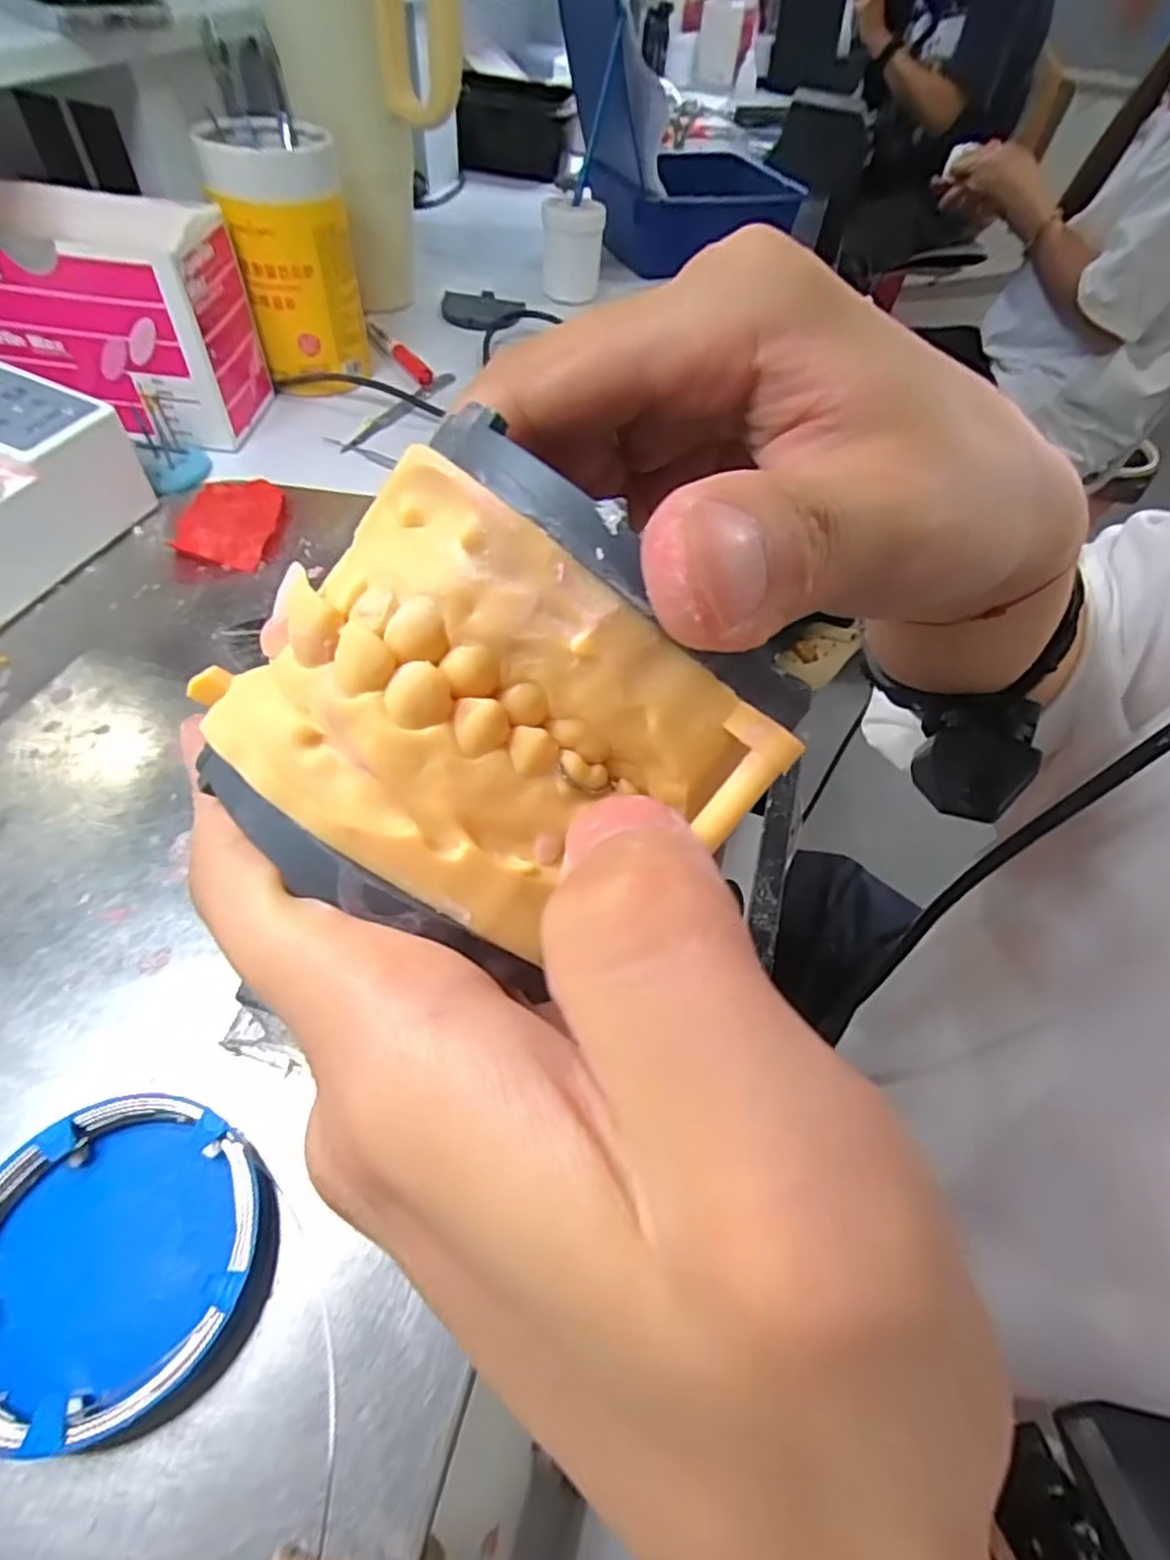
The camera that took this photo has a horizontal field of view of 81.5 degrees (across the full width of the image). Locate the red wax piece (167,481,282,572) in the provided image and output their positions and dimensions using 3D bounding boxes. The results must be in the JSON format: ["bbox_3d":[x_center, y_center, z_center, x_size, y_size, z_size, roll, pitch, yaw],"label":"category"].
[{"bbox_3d":[-0.204,-0.153,0.392,0.053,0.010,0.086,0,54,-5],"label":"red wax piece"}]

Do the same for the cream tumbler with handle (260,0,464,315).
[{"bbox_3d":[-0.148,-0.483,0.471,0.121,0.283,0.091,-3,54,-8],"label":"cream tumbler with handle"}]

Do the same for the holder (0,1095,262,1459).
[{"bbox_3d":[-0.133,0.131,0.186,0.073,0.015,0.076,2,53,-3],"label":"holder"}]

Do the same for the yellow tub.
[{"bbox_3d":[-0.195,-0.345,0.459,0.077,0.134,0.084,-12,55,-13],"label":"yellow tub"}]

